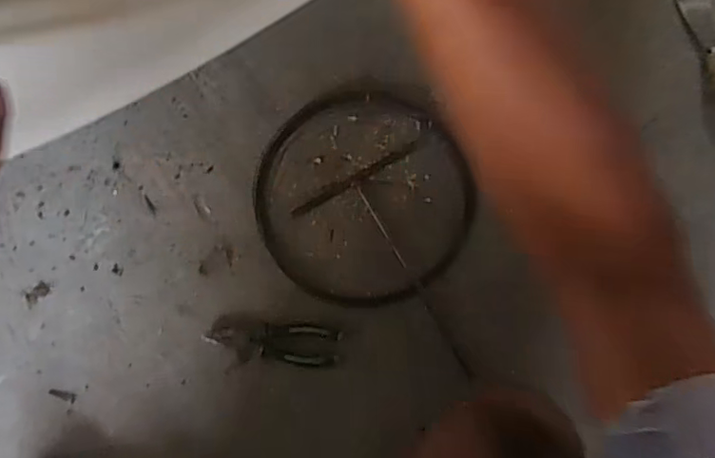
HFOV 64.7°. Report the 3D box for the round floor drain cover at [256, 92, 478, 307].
[{"bbox_3d":[0.009,-0.046,0.758,0.296,0.021,0.292,0,81,1],"label":"round floor drain cover"}]

